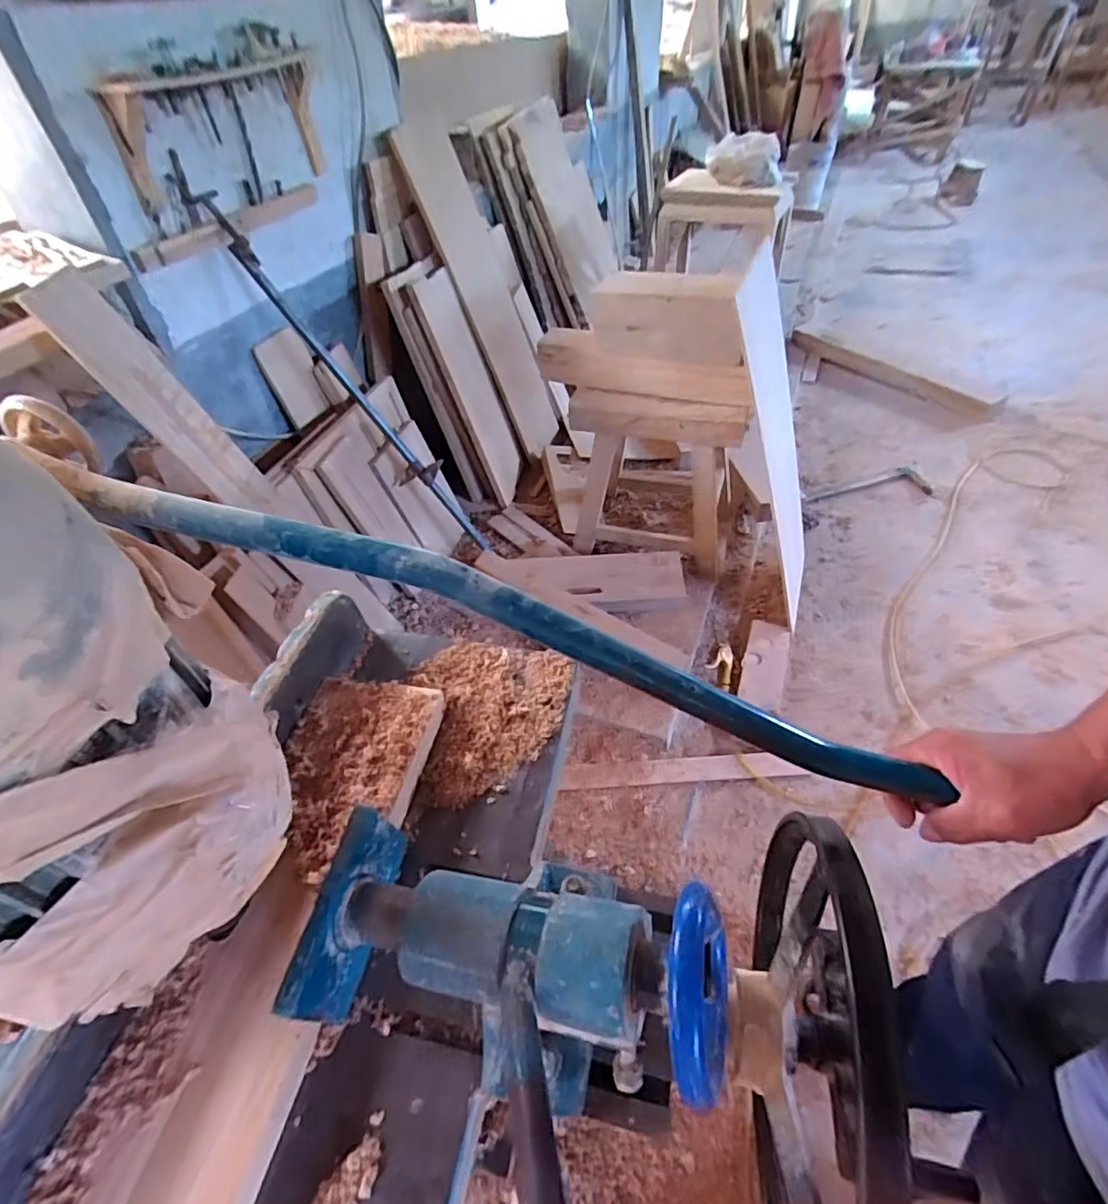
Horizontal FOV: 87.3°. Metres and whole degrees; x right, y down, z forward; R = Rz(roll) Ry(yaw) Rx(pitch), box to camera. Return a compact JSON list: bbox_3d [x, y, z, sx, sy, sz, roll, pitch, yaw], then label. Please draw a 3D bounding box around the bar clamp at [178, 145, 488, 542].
[{"bbox_3d":[-0.498,-0.540,1.569,0.096,1.181,0.120,-14,46,25],"label":"bar clamp"}]

